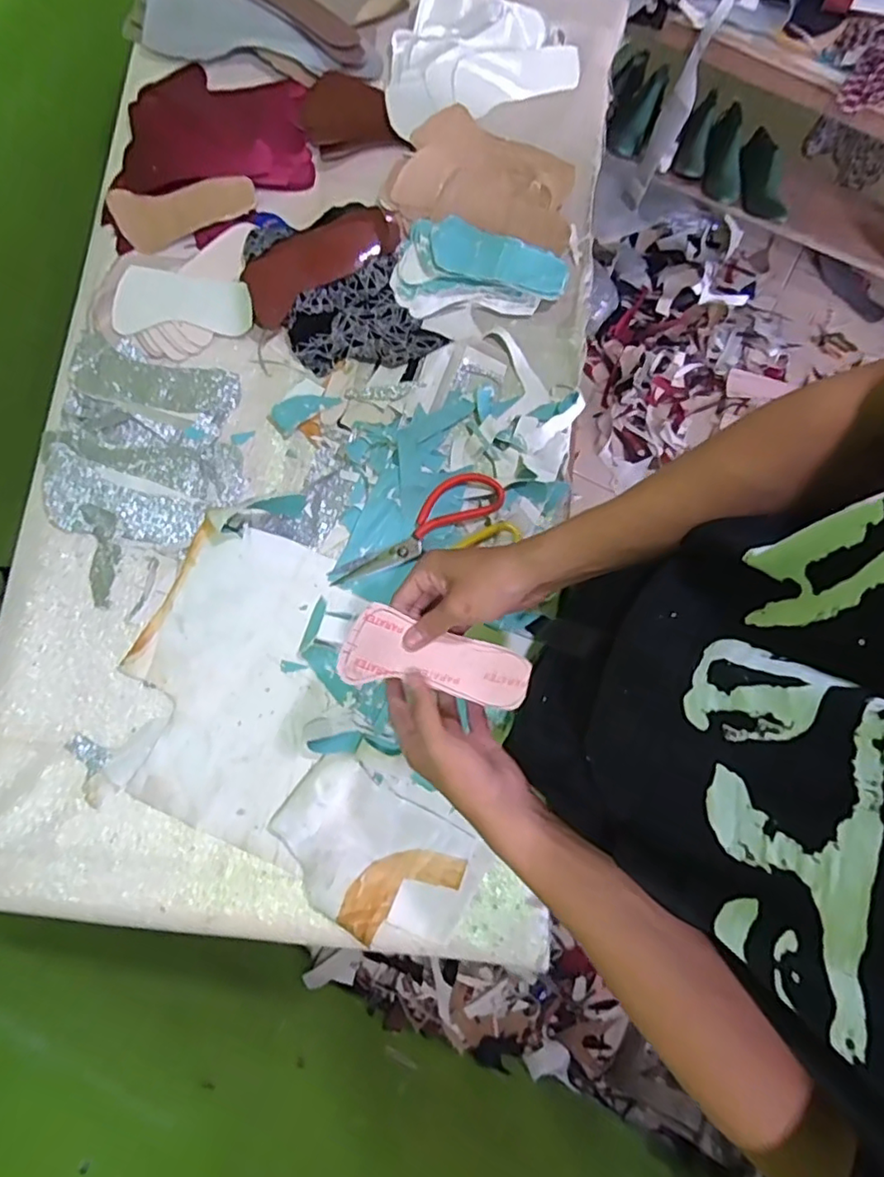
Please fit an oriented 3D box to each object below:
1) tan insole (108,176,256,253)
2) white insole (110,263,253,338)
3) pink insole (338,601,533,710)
[{"bbox_3d":[-0.305,-0.451,0.715,0.163,0.021,0.062,-12,80,-3],"label":"tan insole"},{"bbox_3d":[-0.296,-0.328,0.686,0.151,0.008,0.067,-2,105,-6],"label":"white insole"},{"bbox_3d":[-0.004,0.058,0.492,0.148,0.029,0.061,15,80,-9],"label":"pink insole"}]

